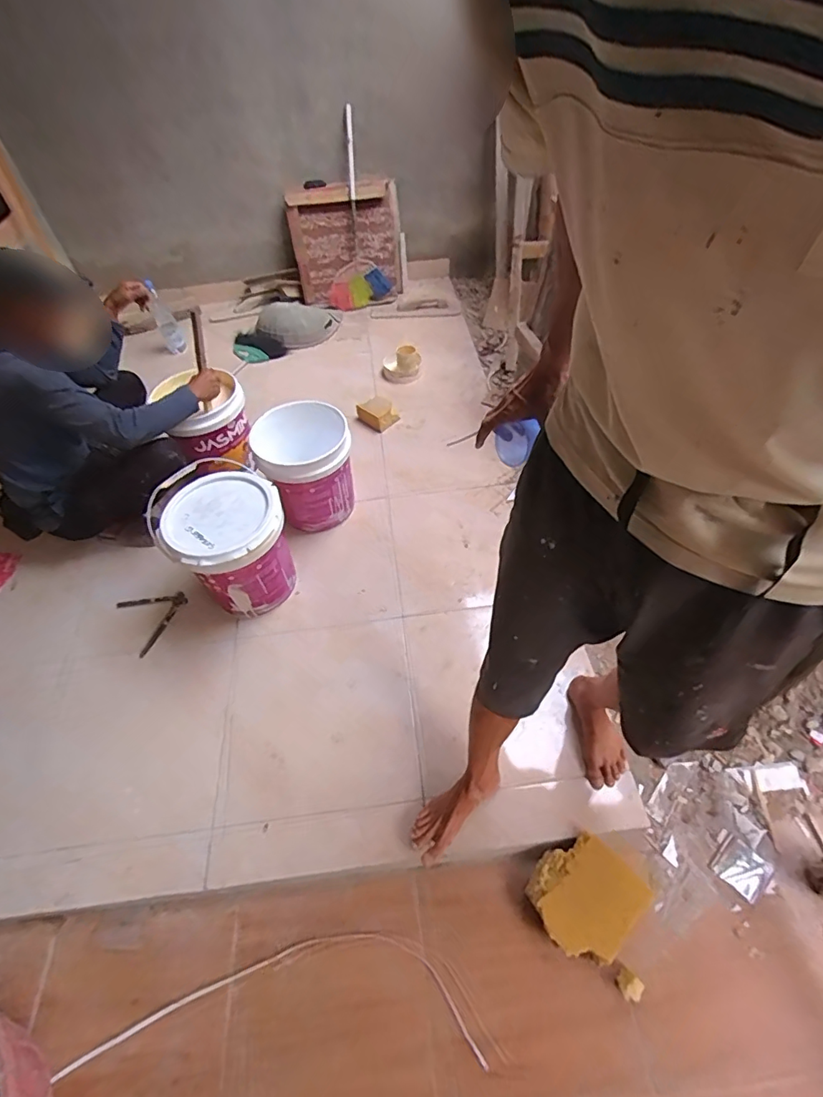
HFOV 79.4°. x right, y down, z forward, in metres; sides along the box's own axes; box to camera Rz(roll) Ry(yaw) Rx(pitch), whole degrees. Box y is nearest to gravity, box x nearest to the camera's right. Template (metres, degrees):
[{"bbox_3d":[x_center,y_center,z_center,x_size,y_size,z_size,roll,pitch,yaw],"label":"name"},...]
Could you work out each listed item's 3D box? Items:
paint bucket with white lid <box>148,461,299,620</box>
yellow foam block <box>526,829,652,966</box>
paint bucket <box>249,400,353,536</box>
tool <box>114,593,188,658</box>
[{"bbox_3d":[-0.531,-0.012,1.476,0.311,0.377,0.349,-34,57,-20],"label":"paint bucket with white lid"},{"bbox_3d":[0.365,0.734,1.055,0.210,0.083,0.186,-37,58,-22],"label":"yellow foam block"},{"bbox_3d":[-0.346,-0.269,1.679,0.301,0.356,0.298,-3,52,3],"label":"paint bucket"},{"bbox_3d":[-0.797,0.202,1.551,0.186,0.010,0.239,-31,58,-19],"label":"tool"}]

